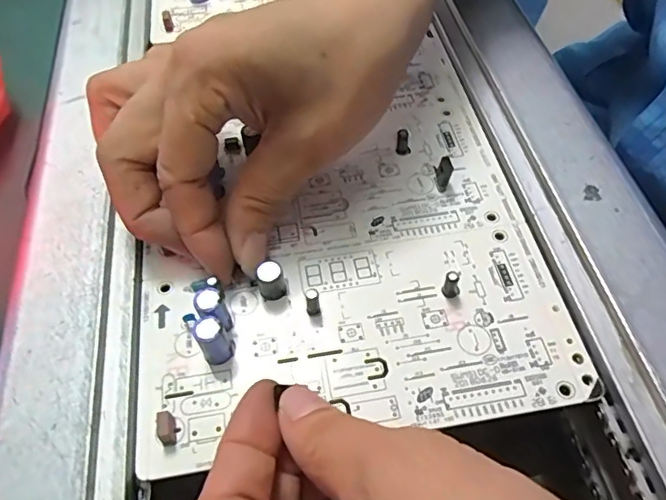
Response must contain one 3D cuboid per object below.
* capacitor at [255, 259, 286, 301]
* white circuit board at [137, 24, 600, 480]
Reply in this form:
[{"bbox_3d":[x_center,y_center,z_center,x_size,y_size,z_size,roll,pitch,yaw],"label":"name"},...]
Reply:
[{"bbox_3d":[-0.024,0.012,0.211,0.010,0.014,0.008,-8,54,-7],"label":"capacitor"},{"bbox_3d":[0.000,-0.013,0.231,0.158,0.018,0.177,-8,54,-7],"label":"white circuit board"}]

